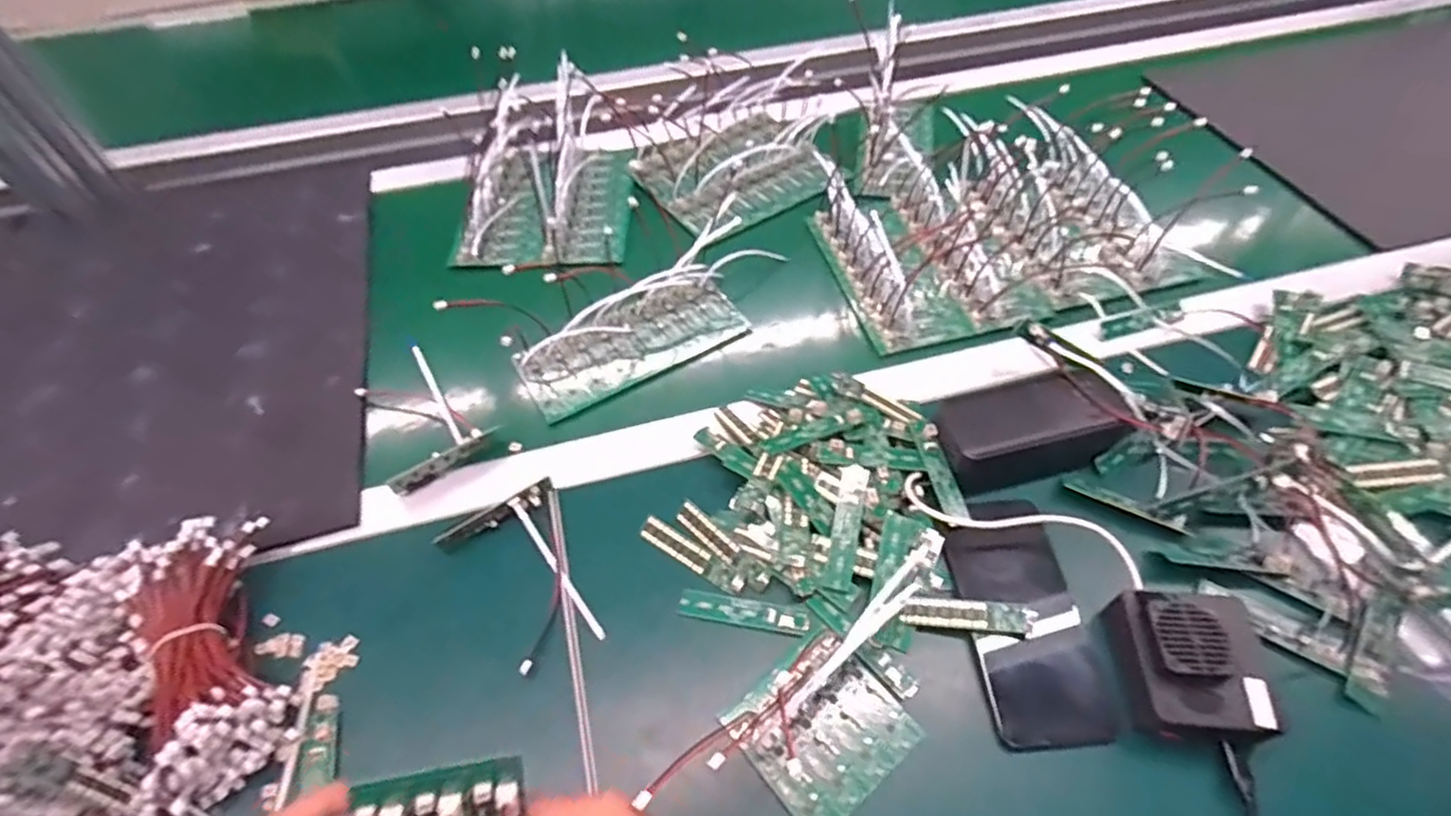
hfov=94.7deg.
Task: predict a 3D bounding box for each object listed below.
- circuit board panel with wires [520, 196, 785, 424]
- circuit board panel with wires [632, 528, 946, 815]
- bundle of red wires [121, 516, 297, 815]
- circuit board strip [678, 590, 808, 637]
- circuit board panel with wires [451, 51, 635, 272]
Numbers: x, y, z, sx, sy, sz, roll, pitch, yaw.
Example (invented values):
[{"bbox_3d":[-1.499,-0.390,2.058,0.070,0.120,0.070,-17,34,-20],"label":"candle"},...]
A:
[{"bbox_3d":[-0.063,-0.084,0.578,0.243,0.066,0.089,-31,57,-20],"label":"circuit board panel with wires"},{"bbox_3d":[0.066,0.168,0.380,0.193,0.057,0.079,-35,58,-22],"label":"circuit board panel with wires"},{"bbox_3d":[-0.325,0.154,0.420,0.075,0.056,0.175,-24,55,-15],"label":"bundle of red wires"},{"bbox_3d":[0.012,0.135,0.443,0.085,0.004,0.018,8,53,9],"label":"circuit board strip"},{"bbox_3d":[-0.191,-0.265,0.715,0.169,0.072,0.245,-1,52,2],"label":"circuit board panel with wires"}]

